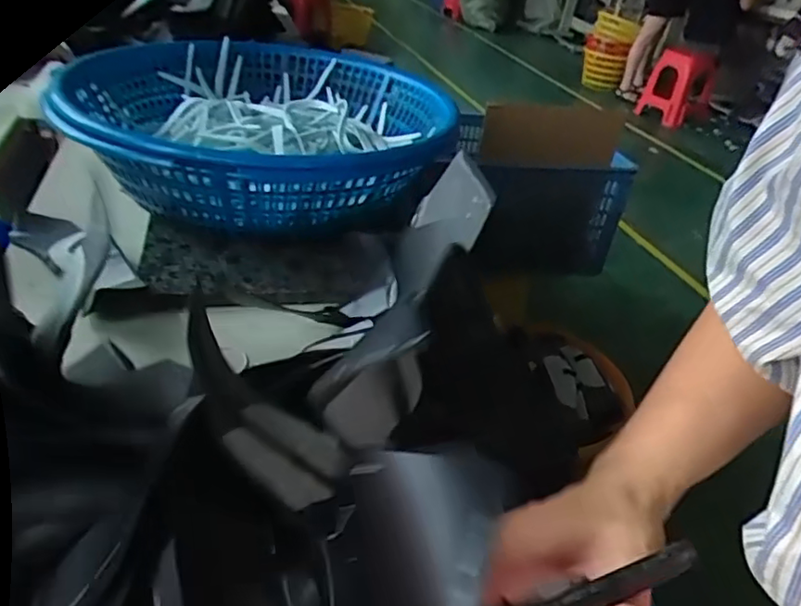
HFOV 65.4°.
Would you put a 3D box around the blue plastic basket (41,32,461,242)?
[{"bbox_3d":[-0.214,-0.254,0.954,0.515,0.159,0.553,8,33,2],"label":"blue plastic basket"}]

